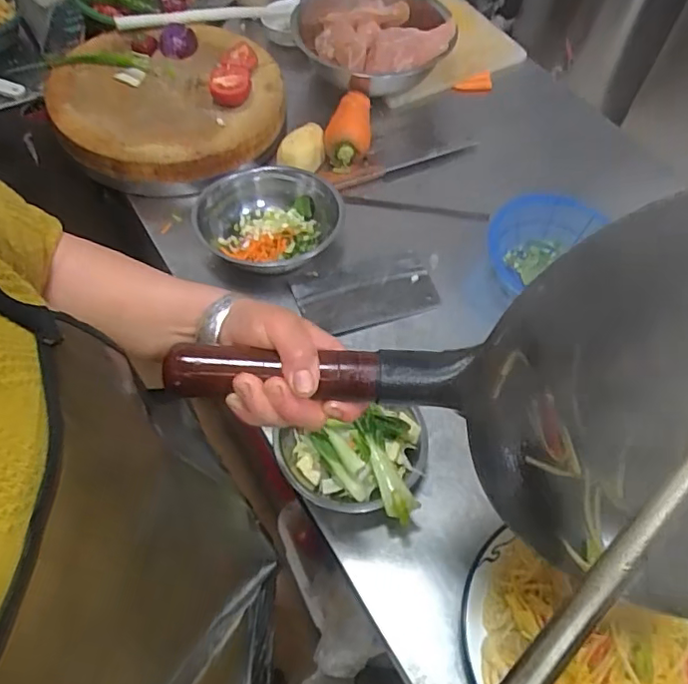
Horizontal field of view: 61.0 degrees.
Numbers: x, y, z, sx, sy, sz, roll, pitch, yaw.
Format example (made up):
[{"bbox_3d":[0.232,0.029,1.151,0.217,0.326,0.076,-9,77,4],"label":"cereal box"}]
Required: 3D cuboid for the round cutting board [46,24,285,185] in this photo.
[{"bbox_3d":[-0.275,-0.387,0.925,0.343,0.054,0.326,1,57,-2],"label":"round cutting board"}]

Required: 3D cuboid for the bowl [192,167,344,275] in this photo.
[{"bbox_3d":[-0.101,-0.178,0.826,0.188,0.062,0.161,9,57,3],"label":"bowl"}]

